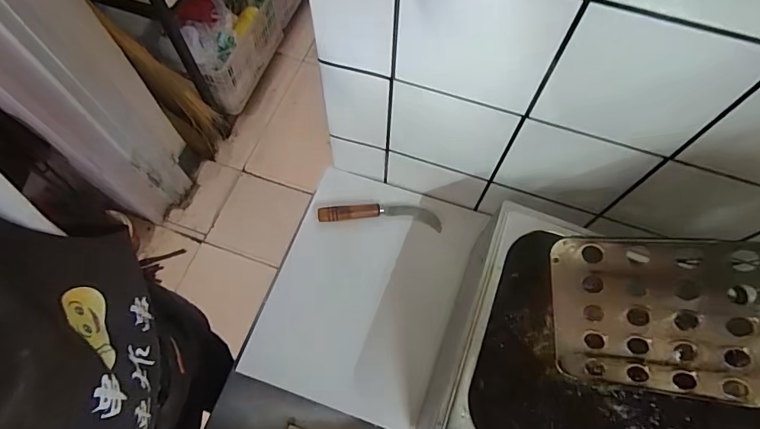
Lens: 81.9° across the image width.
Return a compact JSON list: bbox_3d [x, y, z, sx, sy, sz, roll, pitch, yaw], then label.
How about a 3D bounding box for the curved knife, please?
[{"bbox_3d":[0.000,0.001,0.693,0.192,0.018,0.033,4,67,0],"label":"curved knife"}]

